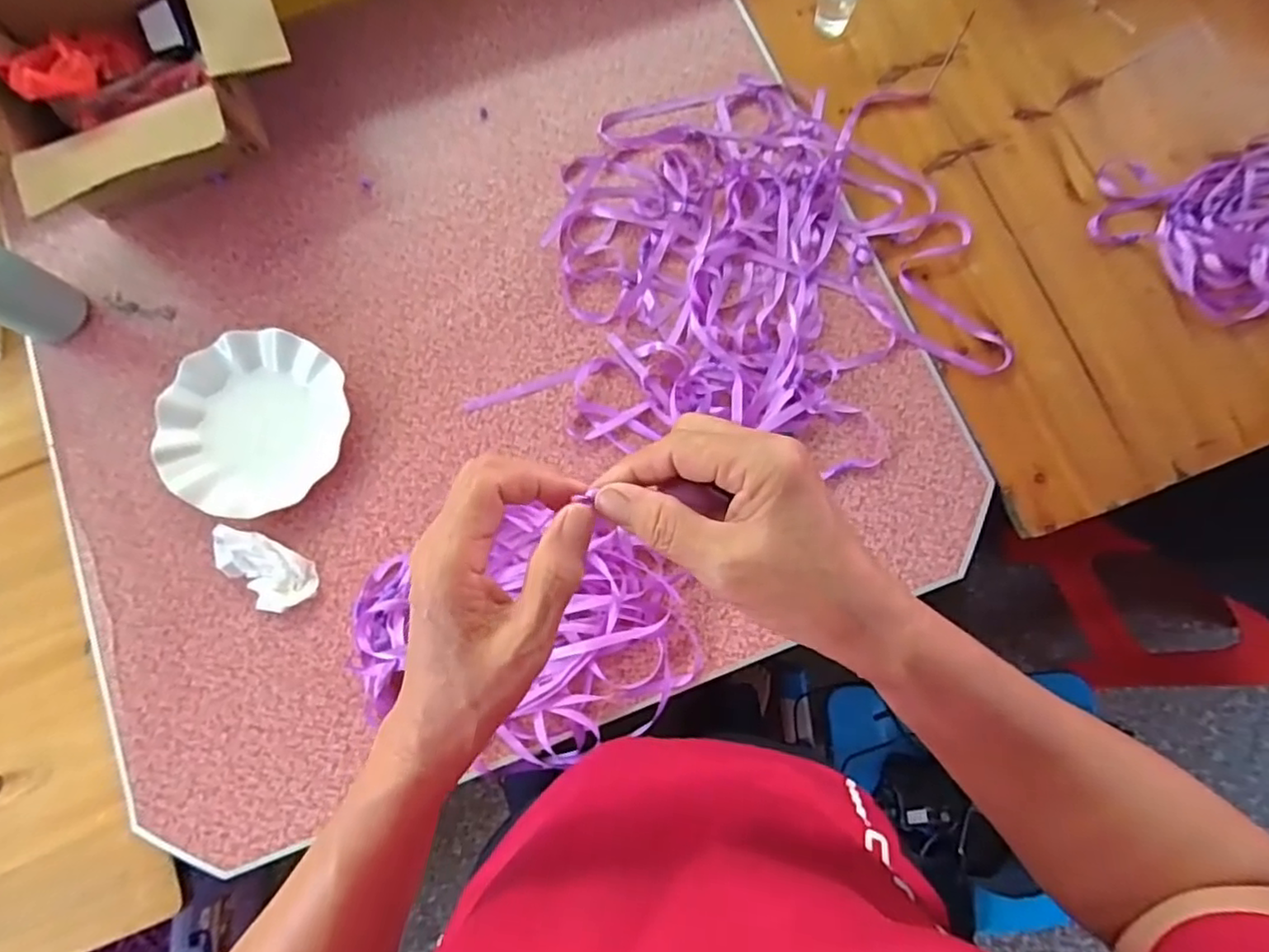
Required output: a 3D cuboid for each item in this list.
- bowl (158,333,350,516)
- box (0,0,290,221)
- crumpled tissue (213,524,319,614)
[{"bbox_3d":[-0.372,-0.052,0.646,0.173,0.026,0.182,0,80,1],"label":"bowl"},{"bbox_3d":[-0.474,-0.380,0.632,0.275,0.179,0.227,-22,80,-3],"label":"box"},{"bbox_3d":[-0.353,0.089,0.620,0.101,0.021,0.058,27,81,5],"label":"crumpled tissue"}]

